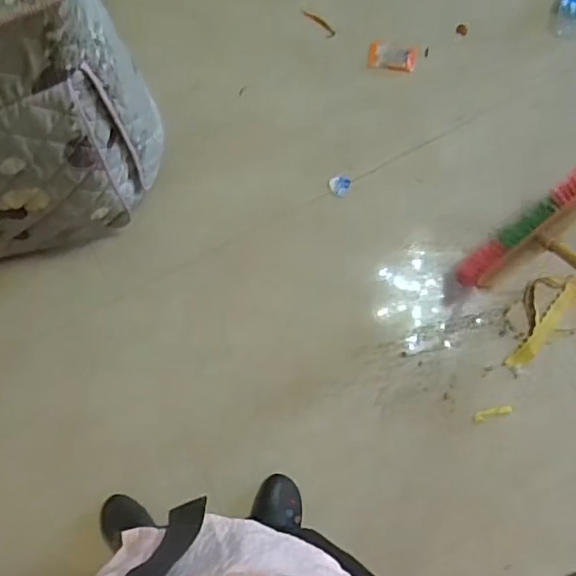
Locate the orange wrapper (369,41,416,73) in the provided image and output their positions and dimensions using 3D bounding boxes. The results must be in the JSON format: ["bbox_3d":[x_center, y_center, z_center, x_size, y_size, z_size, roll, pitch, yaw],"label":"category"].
[{"bbox_3d":[0.256,-0.566,1.435,0.115,0.009,0.058,5,109,-4],"label":"orange wrapper"}]

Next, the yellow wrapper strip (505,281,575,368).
[{"bbox_3d":[0.602,0.089,1.357,0.046,0.016,0.259,42,81,6],"label":"yellow wrapper strip"}]

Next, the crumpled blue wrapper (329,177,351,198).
[{"bbox_3d":[0.120,-0.242,1.378,0.046,0.019,0.046,1,81,-4],"label":"crumpled blue wrapper"}]

